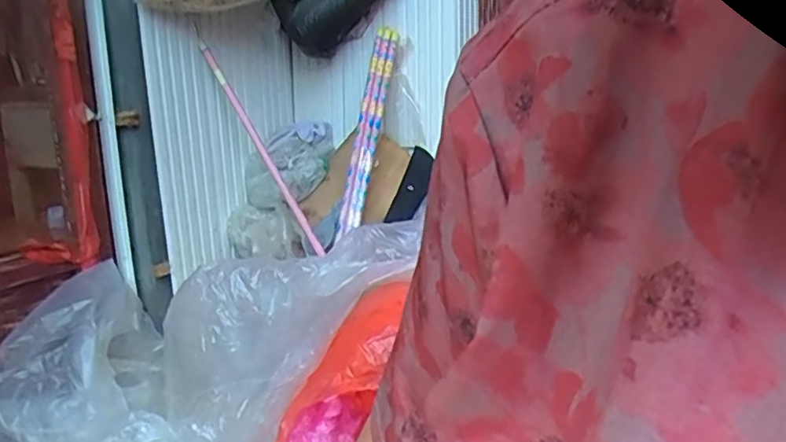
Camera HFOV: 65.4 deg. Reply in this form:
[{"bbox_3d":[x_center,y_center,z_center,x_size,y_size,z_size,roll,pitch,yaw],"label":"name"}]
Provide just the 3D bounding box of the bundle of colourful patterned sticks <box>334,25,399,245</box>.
[{"bbox_3d":[-0.060,-0.197,1.360,0.049,0.477,0.034,7,-9,30],"label":"bundle of colourful patterned sticks"}]

